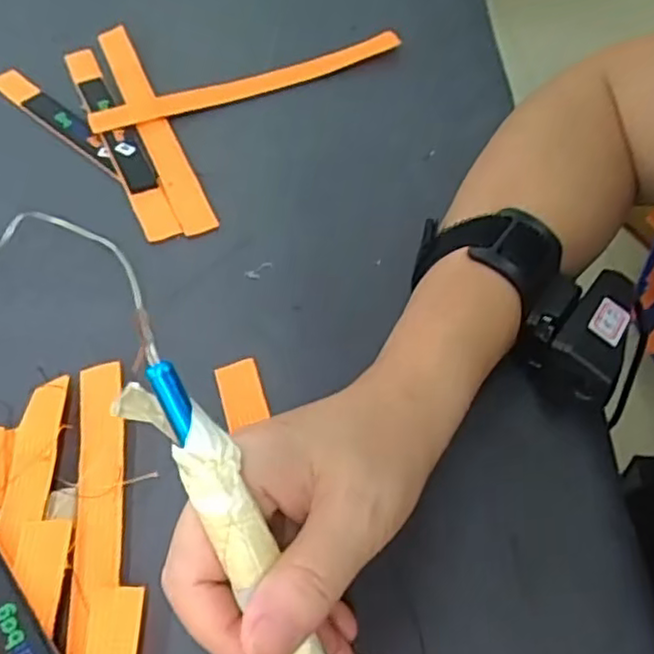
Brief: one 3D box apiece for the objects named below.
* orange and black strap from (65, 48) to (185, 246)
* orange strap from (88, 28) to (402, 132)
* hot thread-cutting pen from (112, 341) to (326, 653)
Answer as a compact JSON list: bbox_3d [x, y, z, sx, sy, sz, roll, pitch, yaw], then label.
[{"bbox_3d":[-0.142,-0.133,0.472,0.023,0.007,0.217,-23,55,-13],"label":"orange and black strap"},{"bbox_3d":[-0.054,-0.173,0.489,0.223,0.012,0.019,-17,54,-9],"label":"orange strap"},{"bbox_3d":[-0.026,0.071,0.221,0.024,0.014,0.134,-28,96,-17],"label":"hot thread-cutting pen"}]

